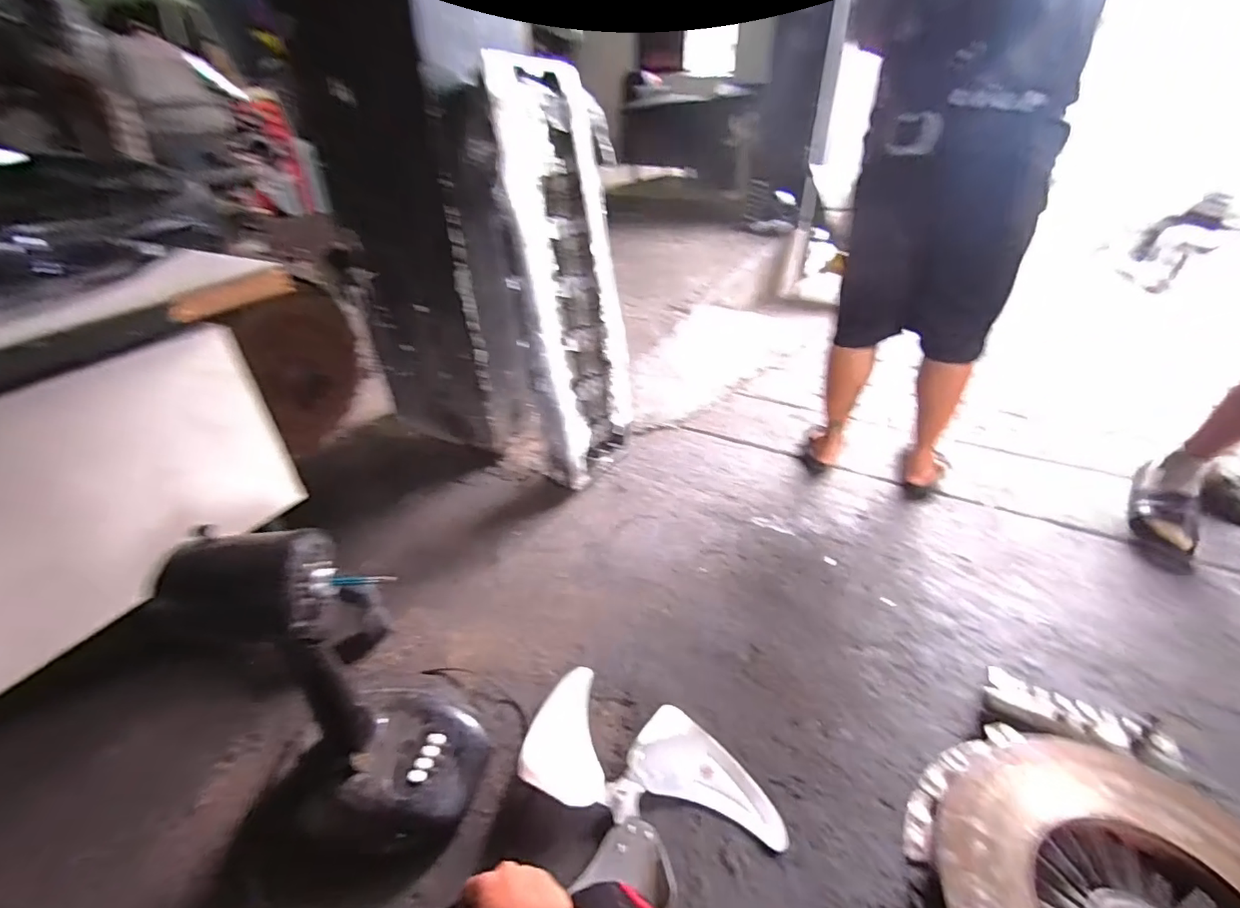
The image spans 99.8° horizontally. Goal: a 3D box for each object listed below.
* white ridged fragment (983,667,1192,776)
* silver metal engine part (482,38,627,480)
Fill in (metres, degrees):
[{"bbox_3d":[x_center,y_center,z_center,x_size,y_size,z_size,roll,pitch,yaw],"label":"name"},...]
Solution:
[{"bbox_3d":[0.748,0.433,0.858,0.256,0.031,0.096,14,37,23],"label":"white ridged fragment"},{"bbox_3d":[-0.140,-0.391,1.289,0.151,0.946,0.353,7,34,29],"label":"silver metal engine part"}]

